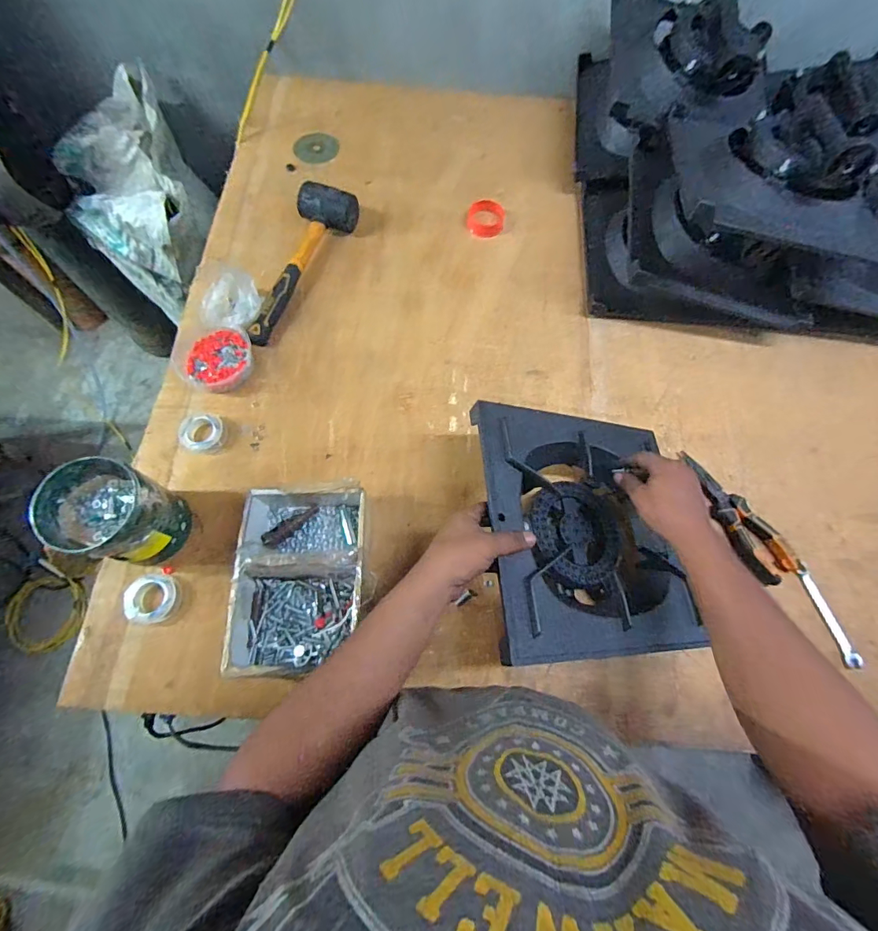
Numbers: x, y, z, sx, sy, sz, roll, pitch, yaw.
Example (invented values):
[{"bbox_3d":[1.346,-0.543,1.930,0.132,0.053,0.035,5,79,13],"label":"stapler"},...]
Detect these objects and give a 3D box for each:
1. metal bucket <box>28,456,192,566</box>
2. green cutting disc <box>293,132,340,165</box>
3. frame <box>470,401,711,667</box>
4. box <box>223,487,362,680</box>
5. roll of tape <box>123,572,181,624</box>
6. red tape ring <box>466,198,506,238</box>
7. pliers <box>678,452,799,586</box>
[{"bbox_3d":[-0.395,0.061,0.547,0.114,0.116,0.103,4,70,-1],"label":"metal bucket"},{"bbox_3d":[-0.245,-0.638,0.891,0.092,0.004,0.074,-34,84,-17],"label":"green cutting disc"},{"bbox_3d":[0.177,0.074,0.539,0.269,0.067,0.287,10,62,-29],"label":"frame"},{"bbox_3d":[-0.168,0.135,0.550,0.152,0.089,0.217,-1,70,-3],"label":"box"},{"bbox_3d":[-0.366,0.169,0.567,0.063,0.023,0.059,1,70,-3],"label":"roll of tape"},{"bbox_3d":[0.088,-0.458,0.822,0.068,0.026,0.062,1,70,-3],"label":"red tape ring"},{"bbox_3d":[0.415,0.068,0.629,0.062,0.023,0.202,-24,73,-11],"label":"pliers"}]

